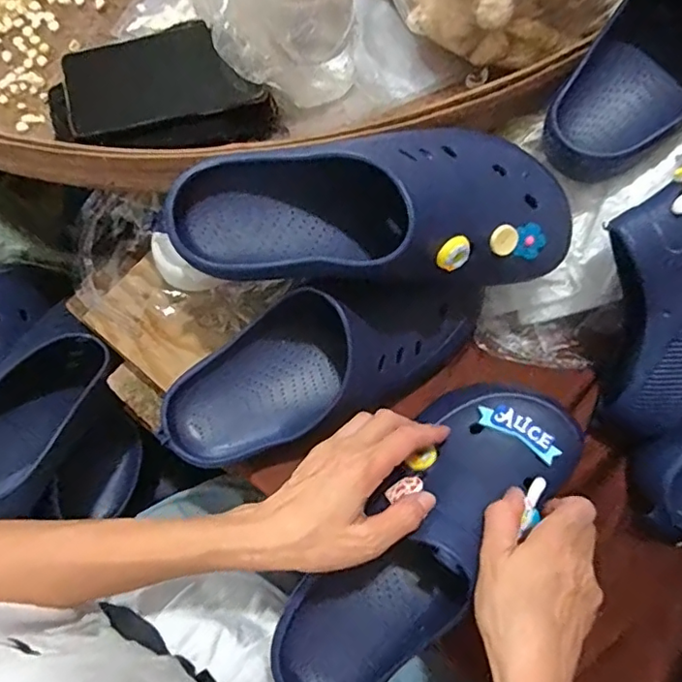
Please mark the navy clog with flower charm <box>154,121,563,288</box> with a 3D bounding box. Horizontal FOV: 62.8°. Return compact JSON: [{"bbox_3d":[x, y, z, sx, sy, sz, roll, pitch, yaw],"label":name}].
[{"bbox_3d":[0.024,-0.091,0.412,0.273,0.106,0.096,-3,76,1],"label":"navy clog with flower charm"}]

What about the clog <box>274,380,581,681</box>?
[{"bbox_3d":[0.060,0.148,0.402,0.102,0.096,0.280,39,89,7],"label":"clog"}]

